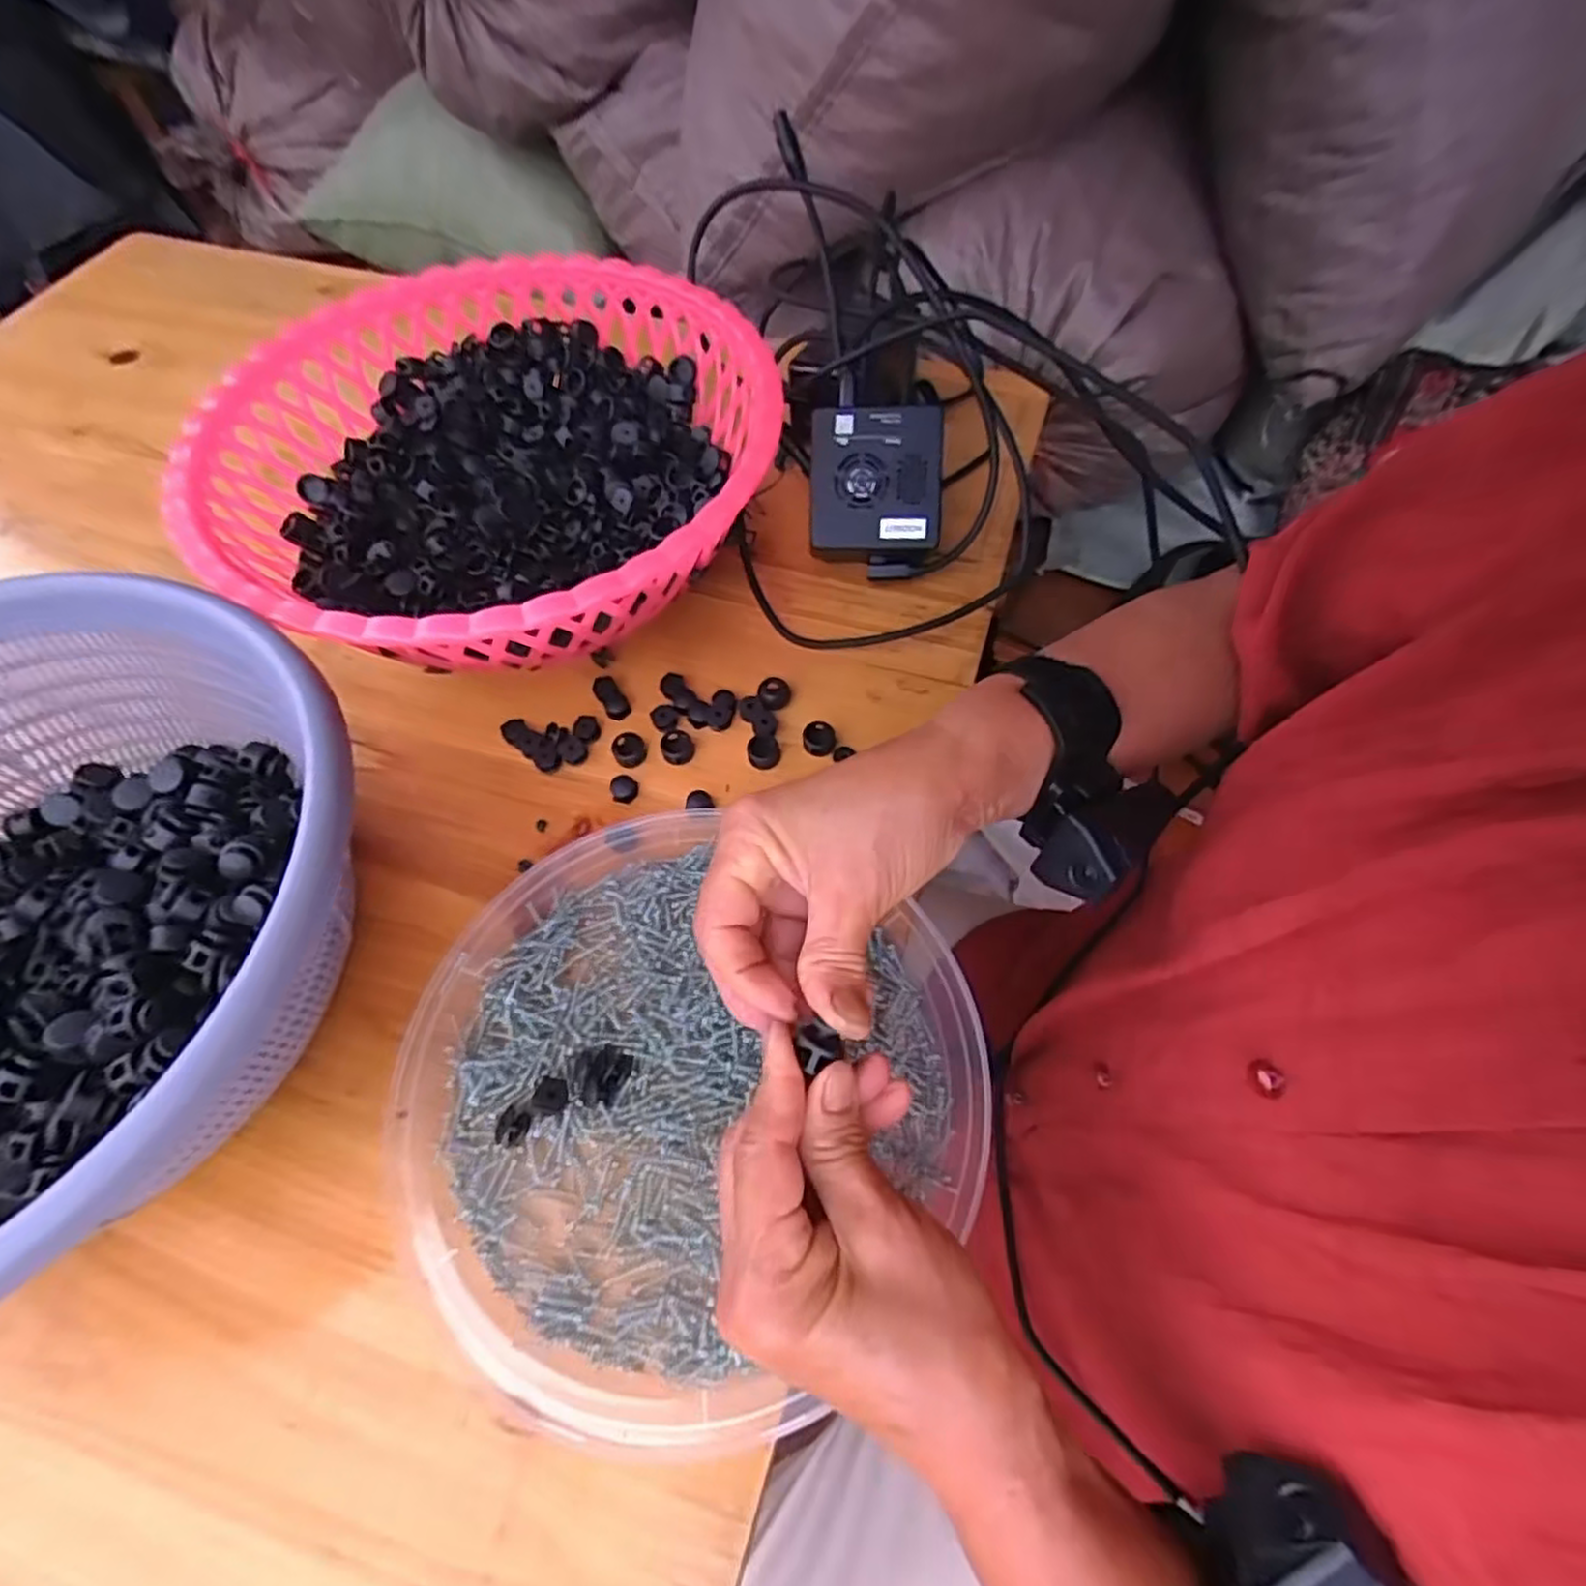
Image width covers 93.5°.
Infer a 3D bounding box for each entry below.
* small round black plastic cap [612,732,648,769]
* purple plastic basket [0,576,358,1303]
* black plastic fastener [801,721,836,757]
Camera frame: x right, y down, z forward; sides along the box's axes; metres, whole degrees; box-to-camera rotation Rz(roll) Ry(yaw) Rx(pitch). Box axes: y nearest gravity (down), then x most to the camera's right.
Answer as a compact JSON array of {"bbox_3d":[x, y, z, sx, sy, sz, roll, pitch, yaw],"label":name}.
[{"bbox_3d":[-0.087,-0.023,0.399,0.018,0.007,0.019,0,59,0],"label":"small round black plastic cap"},{"bbox_3d":[-0.312,0.061,0.284,0.247,0.096,0.267,0,59,0],"label":"purple plastic basket"},{"bbox_3d":[0.014,-0.030,0.399,0.018,0.007,0.019,0,59,0],"label":"black plastic fastener"}]

